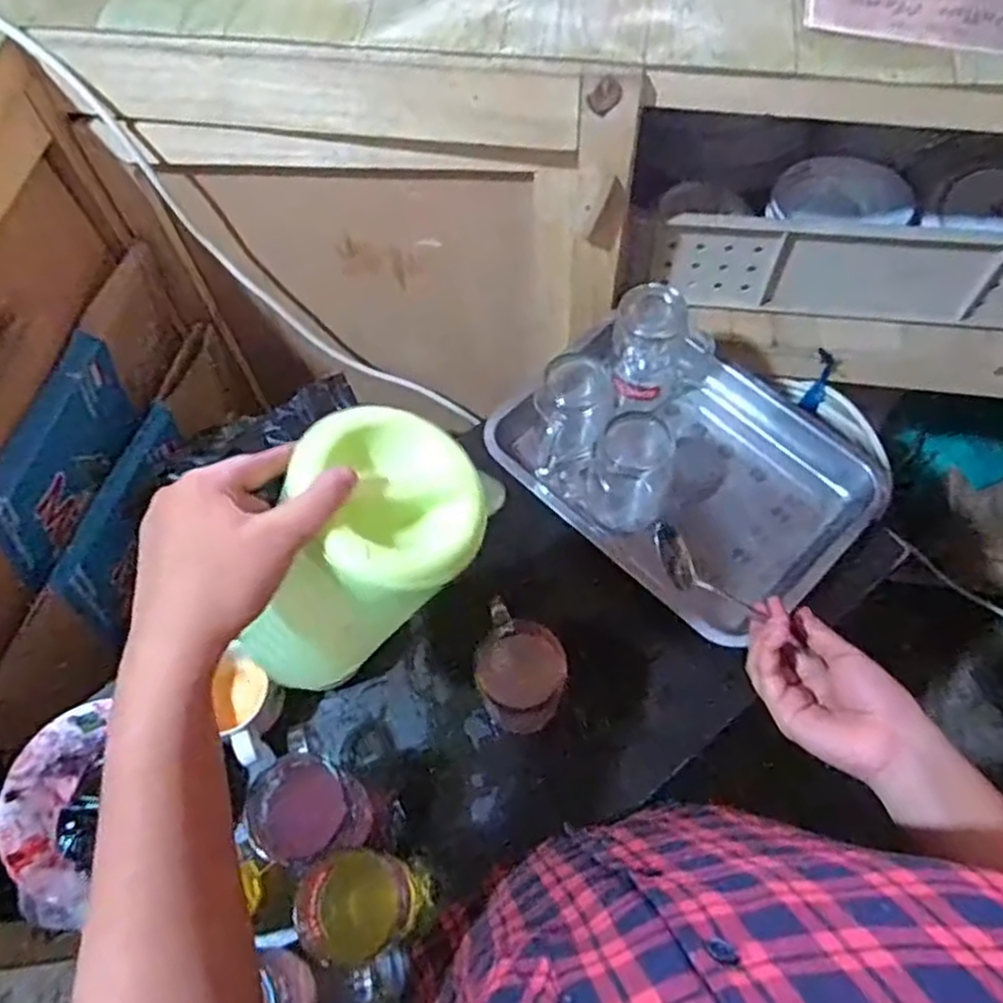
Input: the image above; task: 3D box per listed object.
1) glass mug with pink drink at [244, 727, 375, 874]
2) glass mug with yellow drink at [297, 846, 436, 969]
[{"bbox_3d":[-0.153,0.249,0.600,0.084,0.129,0.075,38,72,18],"label":"glass mug with pink drink"},{"bbox_3d":[-0.101,0.308,0.579,0.082,0.117,0.075,-1,65,2],"label":"glass mug with yellow drink"}]

